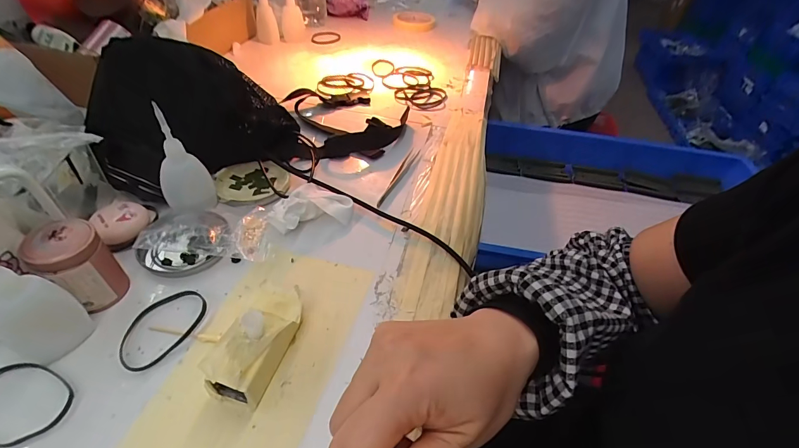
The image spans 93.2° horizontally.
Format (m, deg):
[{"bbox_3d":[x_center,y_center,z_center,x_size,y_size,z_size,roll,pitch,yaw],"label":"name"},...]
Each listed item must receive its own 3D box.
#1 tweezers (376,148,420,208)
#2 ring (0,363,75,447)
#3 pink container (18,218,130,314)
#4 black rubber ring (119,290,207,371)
[{"bbox_3d":[-0.001,-0.060,0.458,0.011,0.008,0.124,19,45,13],"label":"tweezers"},{"bbox_3d":[-0.256,0.119,0.252,0.067,0.004,0.048,22,46,16],"label":"ring"},{"bbox_3d":[-0.251,0.034,0.296,0.041,0.066,0.044,3,44,-3],"label":"pink container"},{"bbox_3d":[-0.188,0.080,0.300,0.049,0.004,0.070,26,48,20],"label":"black rubber ring"}]

